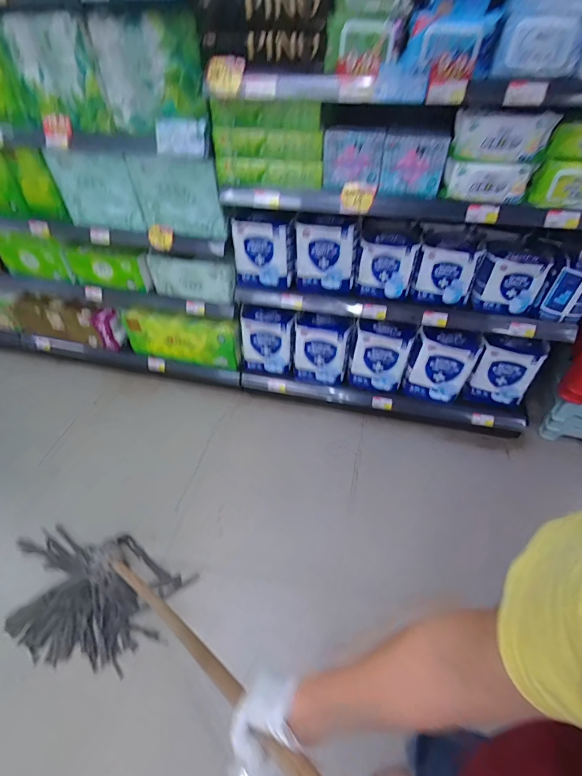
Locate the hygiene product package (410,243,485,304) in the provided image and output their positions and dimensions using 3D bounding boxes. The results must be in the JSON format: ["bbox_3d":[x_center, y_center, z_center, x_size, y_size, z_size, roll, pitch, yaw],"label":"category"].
[{"bbox_3d":[0.570,-0.418,1.382,0.219,0.196,0.056,3,47,5],"label":"hygiene product package"}]

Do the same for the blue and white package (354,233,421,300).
[{"bbox_3d":[0.351,-0.450,1.387,0.201,0.217,0.056,3,47,5],"label":"blue and white package"}]

